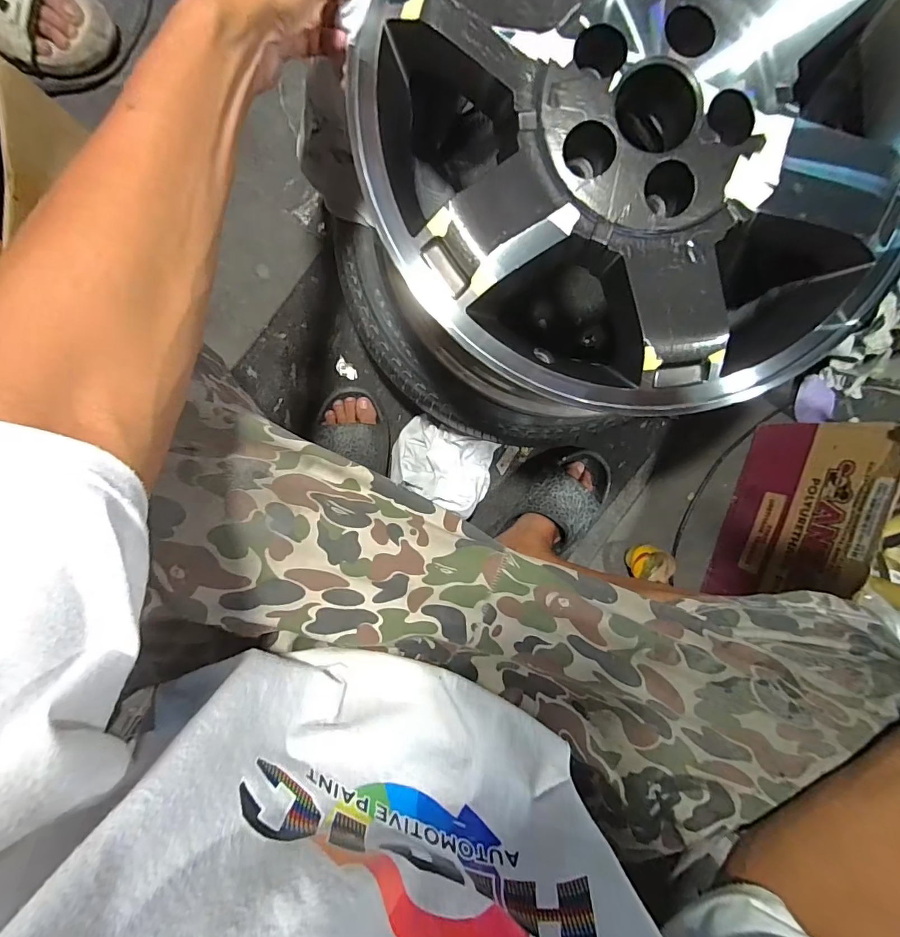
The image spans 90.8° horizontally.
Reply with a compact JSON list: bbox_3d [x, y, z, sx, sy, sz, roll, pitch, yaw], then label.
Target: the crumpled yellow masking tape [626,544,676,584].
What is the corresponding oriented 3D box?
[{"bbox_3d":[0.325,0.155,0.720,0.066,0.050,0.057,23,96,-2],"label":"crumpled yellow masking tape"}]

